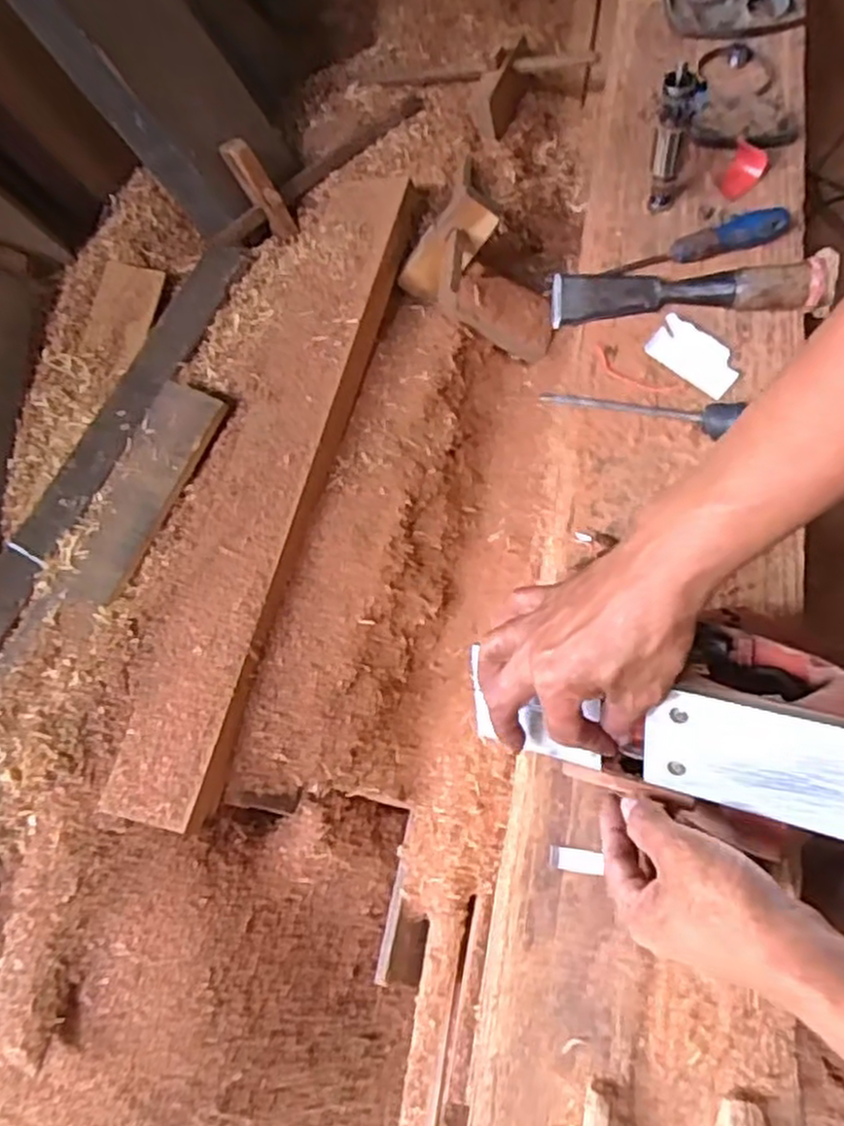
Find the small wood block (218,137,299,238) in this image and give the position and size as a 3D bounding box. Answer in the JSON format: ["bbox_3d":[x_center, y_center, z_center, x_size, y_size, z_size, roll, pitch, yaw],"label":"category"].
[{"bbox_3d":[-0.202,-0.472,0.958,0.030,0.124,0.030,-46,33,-13],"label":"small wood block"}]

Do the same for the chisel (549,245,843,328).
[{"bbox_3d":[0.241,-0.248,0.692,0.240,0.031,0.051,2,71,16],"label":"chisel"}]

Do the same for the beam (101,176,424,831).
[{"bbox_3d":[-0.160,-0.121,0.826,0.151,0.055,0.777,9,70,19],"label":"beam"}]

